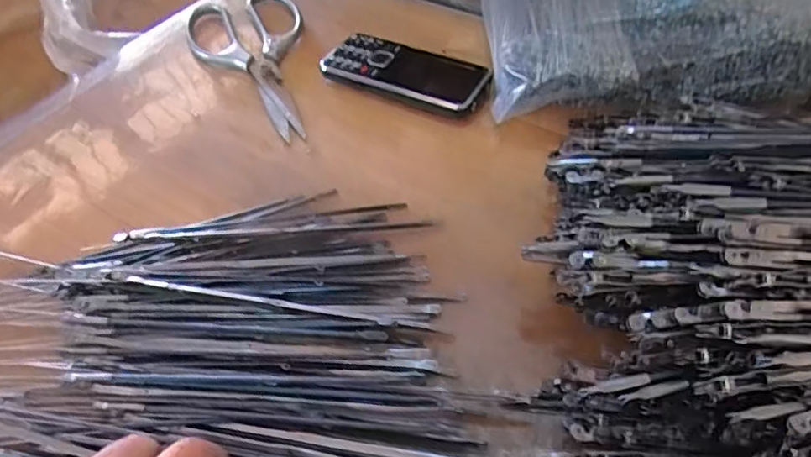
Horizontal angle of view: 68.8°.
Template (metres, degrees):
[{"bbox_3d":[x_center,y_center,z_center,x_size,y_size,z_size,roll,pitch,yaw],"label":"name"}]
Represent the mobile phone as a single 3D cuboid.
[{"bbox_3d":[0.001,-0.118,0.447,0.121,0.014,0.052,16,54,17],"label":"mobile phone"}]

